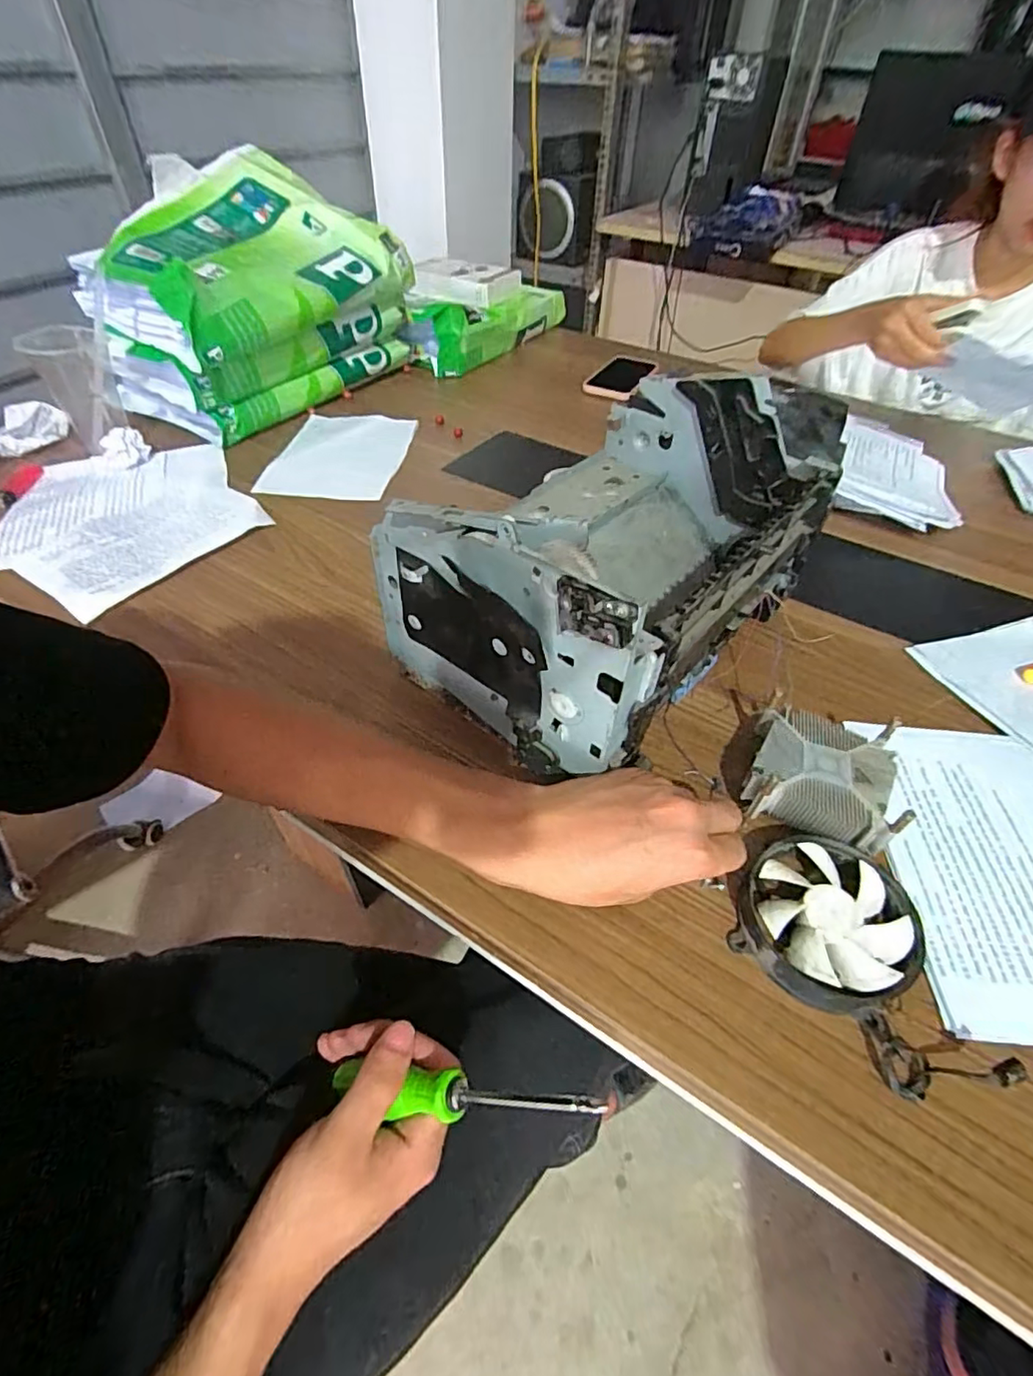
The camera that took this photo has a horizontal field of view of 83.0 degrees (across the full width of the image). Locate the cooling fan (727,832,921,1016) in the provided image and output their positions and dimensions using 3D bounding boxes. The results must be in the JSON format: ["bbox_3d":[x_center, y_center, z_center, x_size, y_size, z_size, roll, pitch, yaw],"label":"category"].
[{"bbox_3d":[0.179,0.133,0.342,0.092,0.025,0.092,1,48,-1],"label":"cooling fan"}]

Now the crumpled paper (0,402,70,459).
[{"bbox_3d":[-0.597,-0.304,0.694,0.036,0.037,0.120,28,53,22],"label":"crumpled paper"}]

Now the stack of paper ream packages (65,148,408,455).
[{"bbox_3d":[-0.347,-0.498,0.754,0.265,0.231,0.357,23,51,18],"label":"stack of paper ream packages"}]

